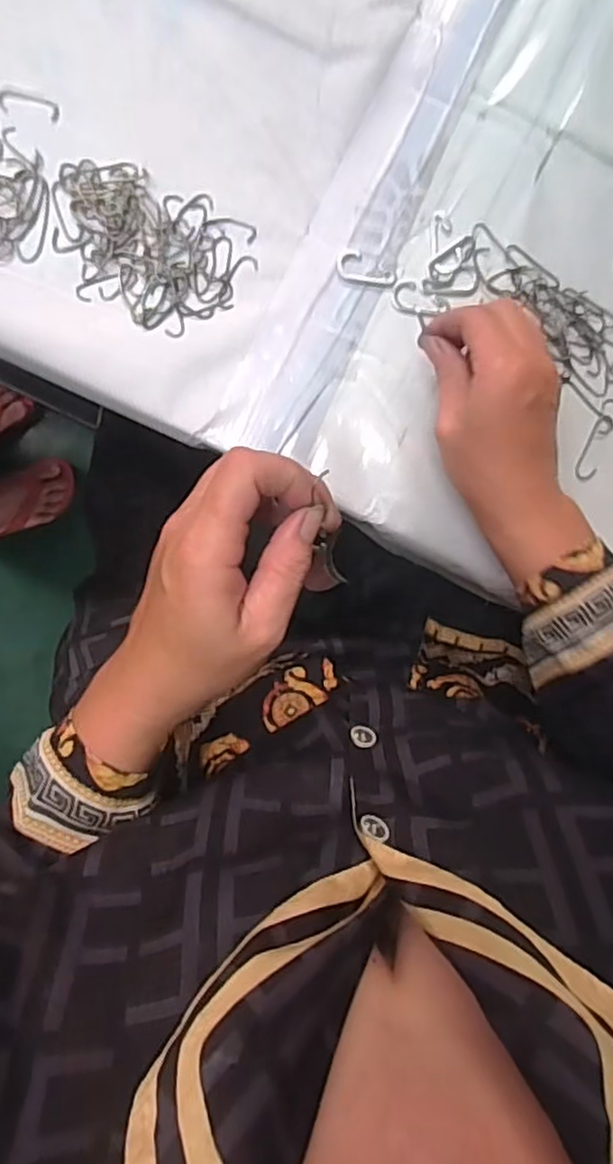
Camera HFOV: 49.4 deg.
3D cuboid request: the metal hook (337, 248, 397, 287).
[{"bbox_3d":[0.036,-0.186,0.395,0.036,0.004,0.018,11,92,-3],"label":"metal hook"}]

